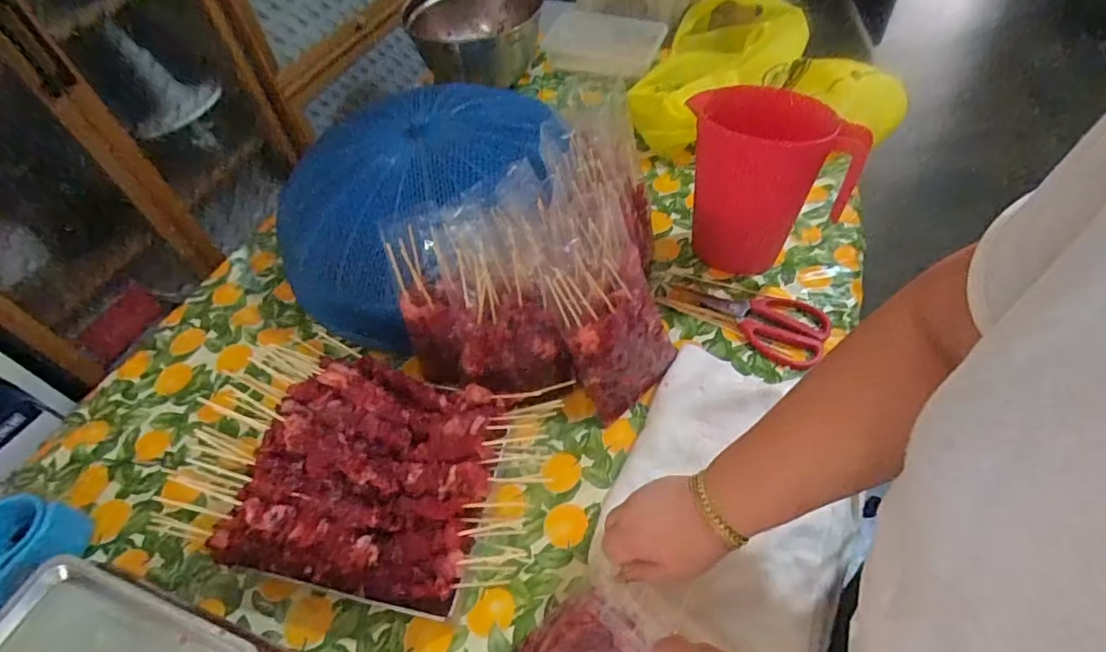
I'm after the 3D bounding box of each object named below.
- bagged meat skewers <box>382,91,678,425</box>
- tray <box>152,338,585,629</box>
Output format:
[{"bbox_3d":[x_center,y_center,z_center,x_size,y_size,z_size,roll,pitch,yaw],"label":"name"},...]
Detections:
[{"bbox_3d":[-0.025,-0.068,0.683,0.329,0.191,0.307,-4,52,2],"label":"bagged meat skewers"},{"bbox_3d":[-0.170,0.147,0.574,0.306,0.109,0.242,4,52,8],"label":"tray"}]

